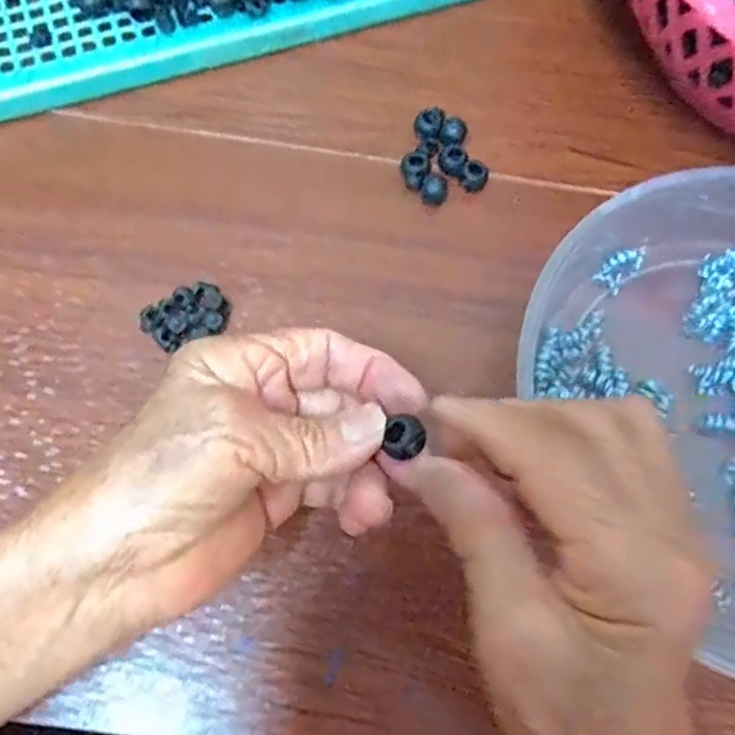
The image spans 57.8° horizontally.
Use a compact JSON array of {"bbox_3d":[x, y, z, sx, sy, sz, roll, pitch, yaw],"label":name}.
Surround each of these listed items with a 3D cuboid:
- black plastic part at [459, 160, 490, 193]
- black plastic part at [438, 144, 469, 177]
[{"bbox_3d":[0.057,-0.102,0.354,0.014,0.012,0.012,-41,79,-14],"label":"black plastic part"},{"bbox_3d":[0.045,-0.109,0.356,0.015,0.014,0.015,1,73,-3],"label":"black plastic part"}]

